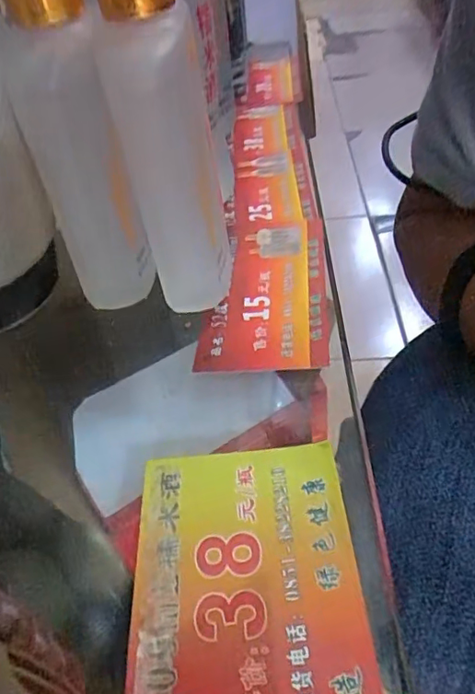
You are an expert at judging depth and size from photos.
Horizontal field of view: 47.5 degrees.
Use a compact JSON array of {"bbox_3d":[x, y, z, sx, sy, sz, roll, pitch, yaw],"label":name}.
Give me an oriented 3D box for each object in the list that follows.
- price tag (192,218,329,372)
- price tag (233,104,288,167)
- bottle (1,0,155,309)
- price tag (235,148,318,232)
[{"bbox_3d":[0.013,-0.027,0.232,0.049,0.004,0.100,0,45,8],"label":"price tag"},{"bbox_3d":[0.014,-0.138,0.348,0.033,0.004,0.088,-3,45,5],"label":"price tag"},{"bbox_3d":[-0.055,-0.067,0.191,0.030,0.128,0.032,-18,46,-10],"label":"bottle"},{"bbox_3d":[0.019,-0.088,0.295,0.040,0.004,0.078,-4,45,3],"label":"price tag"}]

